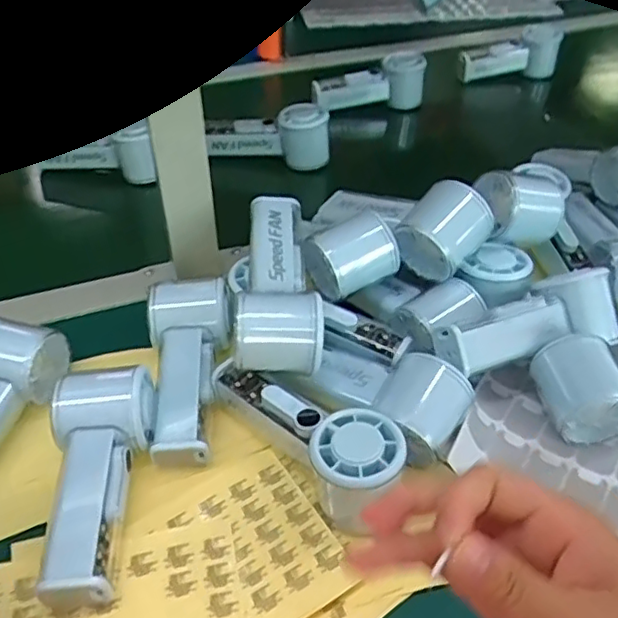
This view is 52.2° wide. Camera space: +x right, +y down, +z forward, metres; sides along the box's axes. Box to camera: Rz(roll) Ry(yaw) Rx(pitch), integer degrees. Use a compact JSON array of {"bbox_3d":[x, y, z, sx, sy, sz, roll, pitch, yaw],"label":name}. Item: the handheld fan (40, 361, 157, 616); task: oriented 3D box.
[{"bbox_3d":[-0.131,0.105,0.393,0.066,0.052,0.143,-6,42,-8],"label":"handheld fan"}]

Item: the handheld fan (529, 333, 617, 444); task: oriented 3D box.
[{"bbox_3d":[0.240,0.054,0.447,0.145,0.055,0.062,-4,42,-5],"label":"handheld fan"}]

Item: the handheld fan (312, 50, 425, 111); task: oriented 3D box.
[{"bbox_3d":[0.082,-0.306,0.857,0.149,0.062,0.050,-14,44,-16],"label":"handheld fan"}]

